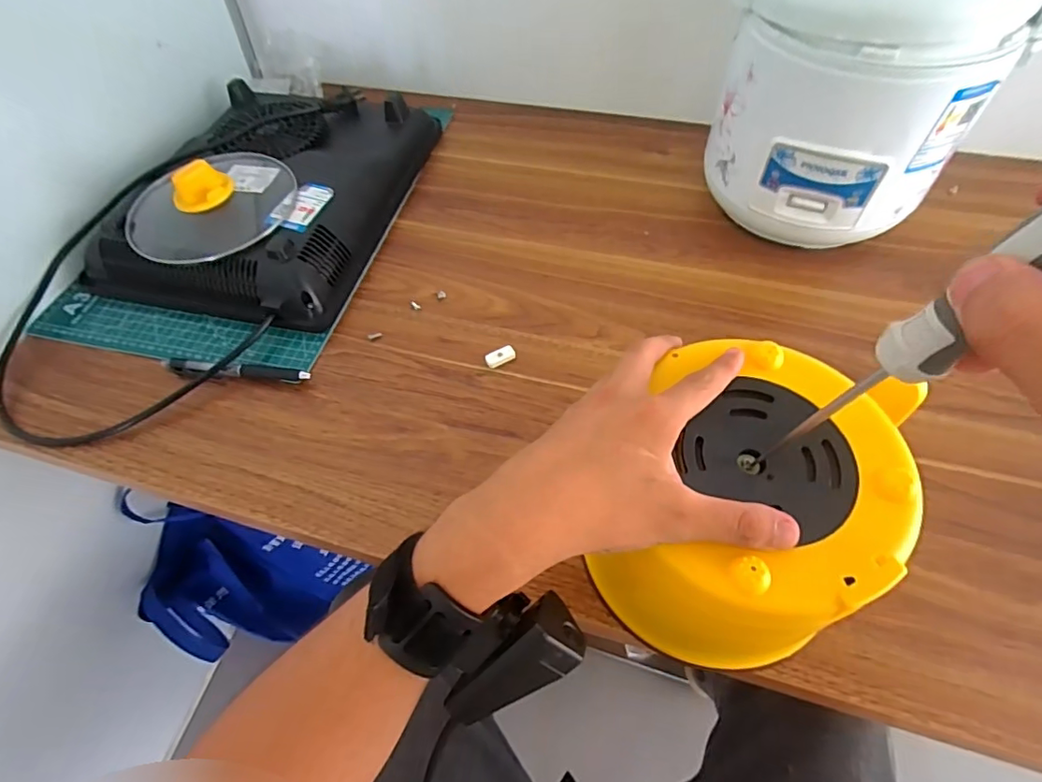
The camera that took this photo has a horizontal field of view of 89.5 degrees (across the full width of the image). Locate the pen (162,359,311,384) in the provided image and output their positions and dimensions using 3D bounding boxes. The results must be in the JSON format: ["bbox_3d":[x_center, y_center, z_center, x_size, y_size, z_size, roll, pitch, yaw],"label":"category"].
[{"bbox_3d":[-0.255,-0.016,0.468,0.138,0.014,0.017,5,56,7],"label":"pen"}]

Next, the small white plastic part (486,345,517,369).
[{"bbox_3d":[-0.018,-0.031,0.464,0.027,0.008,0.012,-28,58,-15],"label":"small white plastic part"}]

